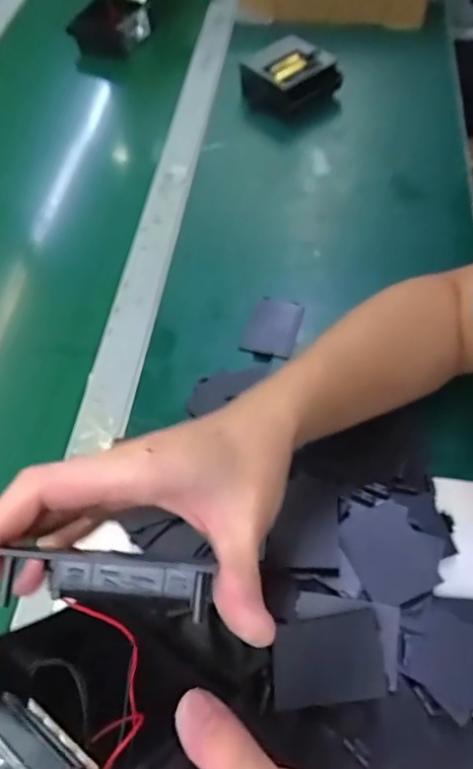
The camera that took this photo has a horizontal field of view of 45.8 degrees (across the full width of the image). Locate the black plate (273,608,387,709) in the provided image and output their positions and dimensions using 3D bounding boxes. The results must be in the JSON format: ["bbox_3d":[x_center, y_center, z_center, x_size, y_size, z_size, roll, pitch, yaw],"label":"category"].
[{"bbox_3d":[0.050,0.151,0.312,0.059,0.004,0.045,-14,40,10],"label":"black plate"}]

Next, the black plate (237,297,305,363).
[{"bbox_3d":[0.031,-0.047,0.497,0.045,0.008,0.070,13,57,12],"label":"black plate"}]

